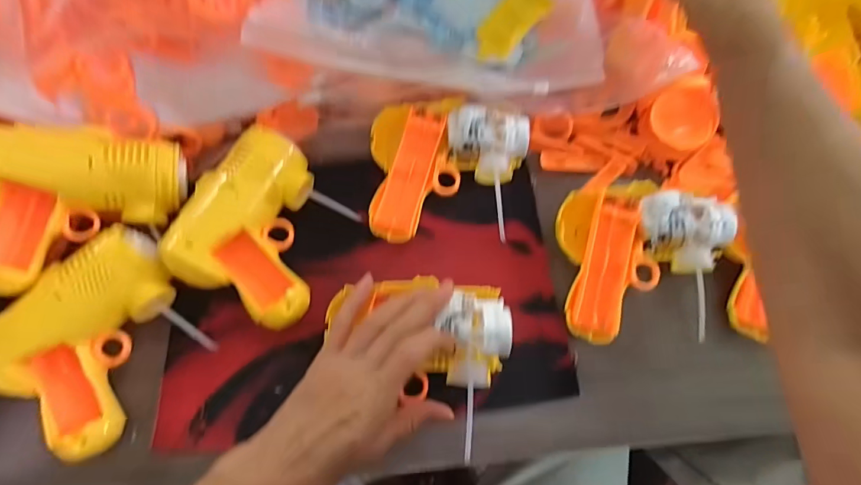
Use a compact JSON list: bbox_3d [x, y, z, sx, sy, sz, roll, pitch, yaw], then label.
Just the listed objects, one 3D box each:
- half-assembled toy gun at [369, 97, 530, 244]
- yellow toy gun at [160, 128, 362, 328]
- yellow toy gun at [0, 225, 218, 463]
[{"bbox_3d":[0.016,-0.064,0.359,0.131,0.040,0.119,1,70,-1],"label":"half-assembled toy gun"},{"bbox_3d":[-0.130,-0.014,0.328,0.112,0.047,0.131,29,72,9],"label":"yellow toy gun"},{"bbox_3d":[-0.241,0.069,0.298,0.129,0.046,0.118,-43,76,-15],"label":"yellow toy gun"}]

